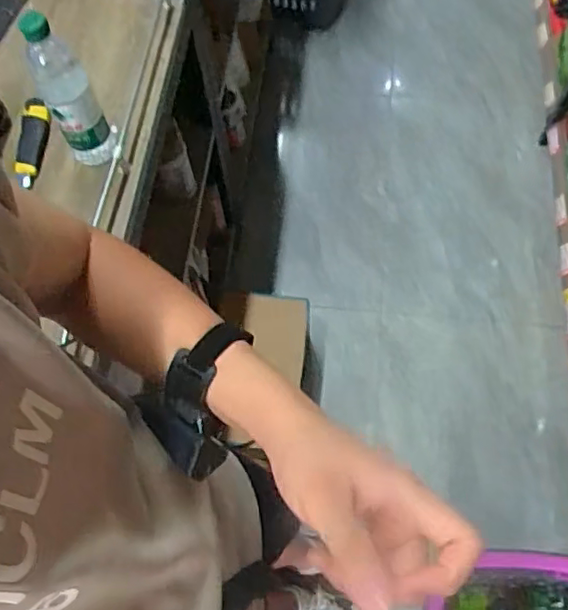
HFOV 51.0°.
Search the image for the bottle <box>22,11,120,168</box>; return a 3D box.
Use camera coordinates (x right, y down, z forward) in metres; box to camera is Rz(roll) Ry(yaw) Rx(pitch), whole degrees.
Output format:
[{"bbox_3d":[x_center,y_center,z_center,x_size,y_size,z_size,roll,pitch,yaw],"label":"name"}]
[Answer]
[{"bbox_3d":[-0.269,-0.264,0.751,0.067,0.219,0.053,-28,67,-9],"label":"bottle"}]

